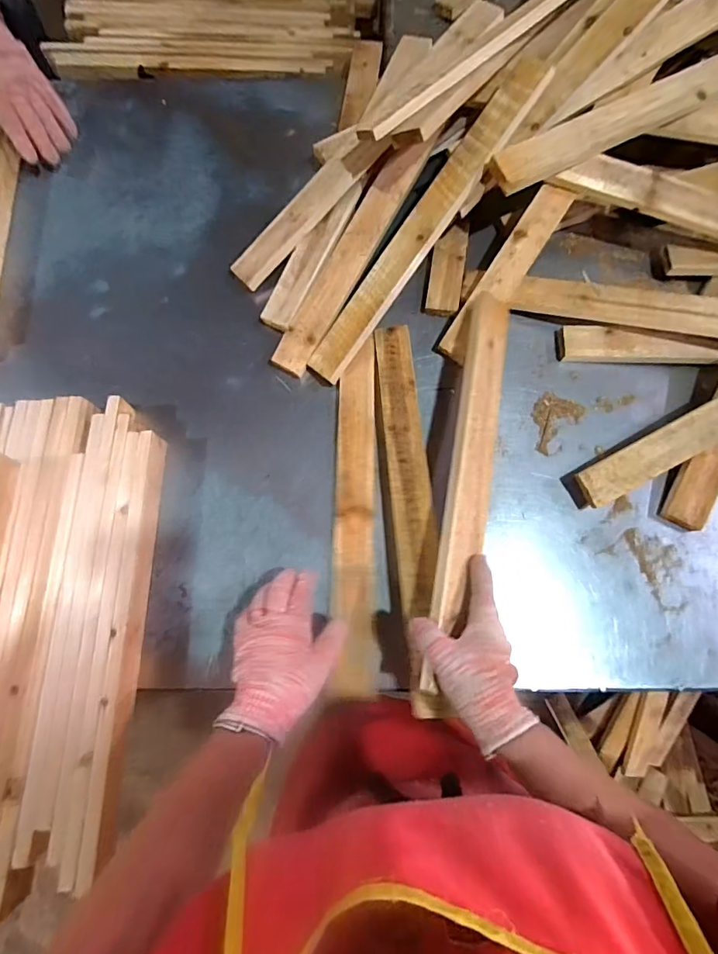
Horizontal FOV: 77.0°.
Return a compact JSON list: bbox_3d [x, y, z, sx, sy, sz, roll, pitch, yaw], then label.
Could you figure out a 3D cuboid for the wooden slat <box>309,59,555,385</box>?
[{"bbox_3d":[0.093,-0.348,0.616,0.055,0.025,0.499,36,94,8],"label":"wooden slat"}]

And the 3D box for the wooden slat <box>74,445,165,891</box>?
[{"bbox_3d":[-0.279,0.184,0.544,0.022,0.054,0.481,1,77,0],"label":"wooden slat"}]

